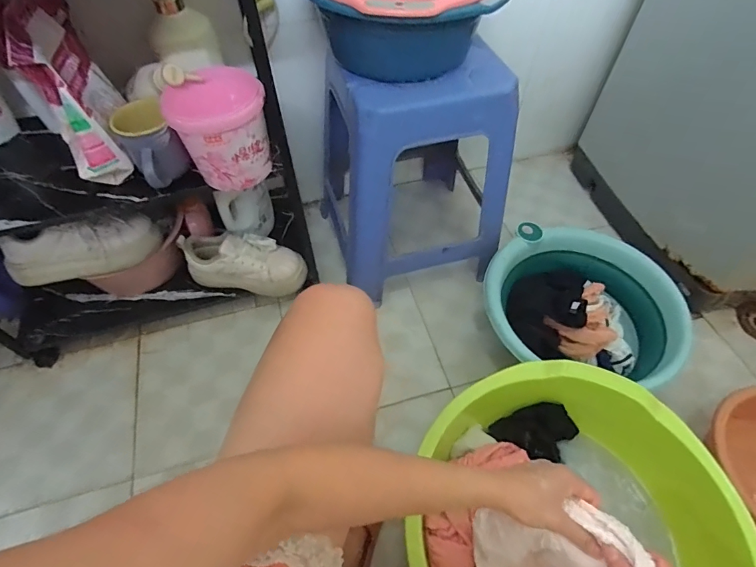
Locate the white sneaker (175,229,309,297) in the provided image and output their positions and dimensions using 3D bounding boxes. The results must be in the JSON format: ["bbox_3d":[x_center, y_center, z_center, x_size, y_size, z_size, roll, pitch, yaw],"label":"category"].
[{"bbox_3d":[-0.272,-0.037,0.862,0.245,0.119,0.091,4,55,4],"label":"white sneaker"}]

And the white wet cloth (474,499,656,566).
[{"bbox_3d":[0.184,0.303,0.452,0.160,0.159,0.032,24,19,38],"label":"white wet cloth"}]

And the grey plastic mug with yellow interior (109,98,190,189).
[{"bbox_3d":[-0.331,-0.200,0.624,0.071,0.093,0.101,-34,61,-21],"label":"grey plastic mug with yellow interior"}]

